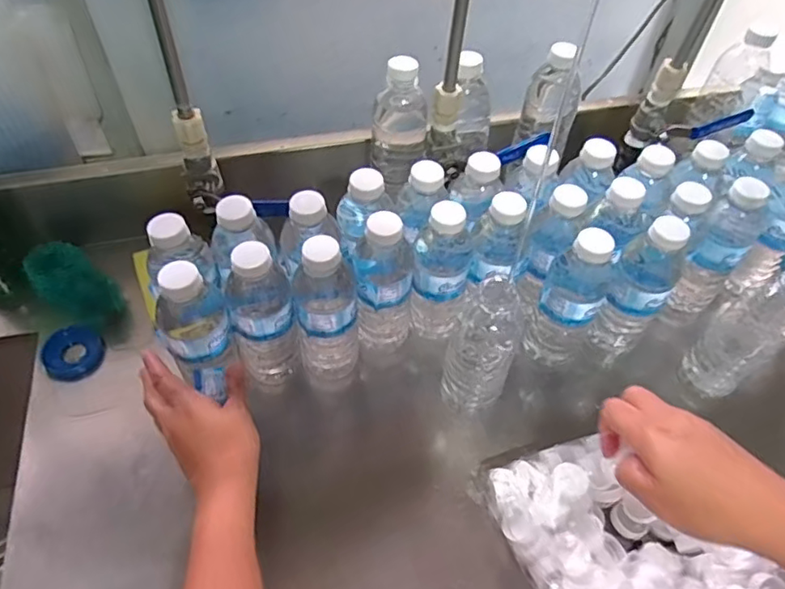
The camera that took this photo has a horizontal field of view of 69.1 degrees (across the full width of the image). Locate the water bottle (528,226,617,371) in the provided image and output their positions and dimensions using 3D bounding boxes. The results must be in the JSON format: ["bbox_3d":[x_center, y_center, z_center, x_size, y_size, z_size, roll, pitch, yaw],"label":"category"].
[{"bbox_3d":[0.174,0.006,0.551,0.056,0.176,0.067,24,54,16],"label":"water bottle"}]

